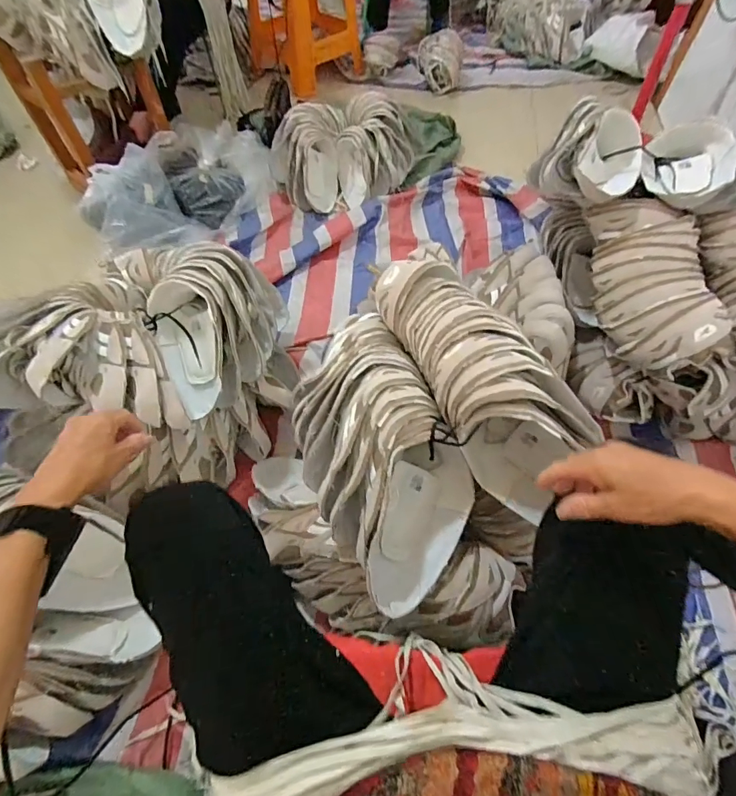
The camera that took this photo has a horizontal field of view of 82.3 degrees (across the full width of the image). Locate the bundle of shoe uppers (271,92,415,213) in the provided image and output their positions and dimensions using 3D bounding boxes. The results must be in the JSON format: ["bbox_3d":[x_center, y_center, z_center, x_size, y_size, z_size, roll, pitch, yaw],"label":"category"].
[{"bbox_3d":[-0.071,-0.800,1.344,0.447,0.164,0.351,-18,59,-11],"label":"bundle of shoe uppers"}]

